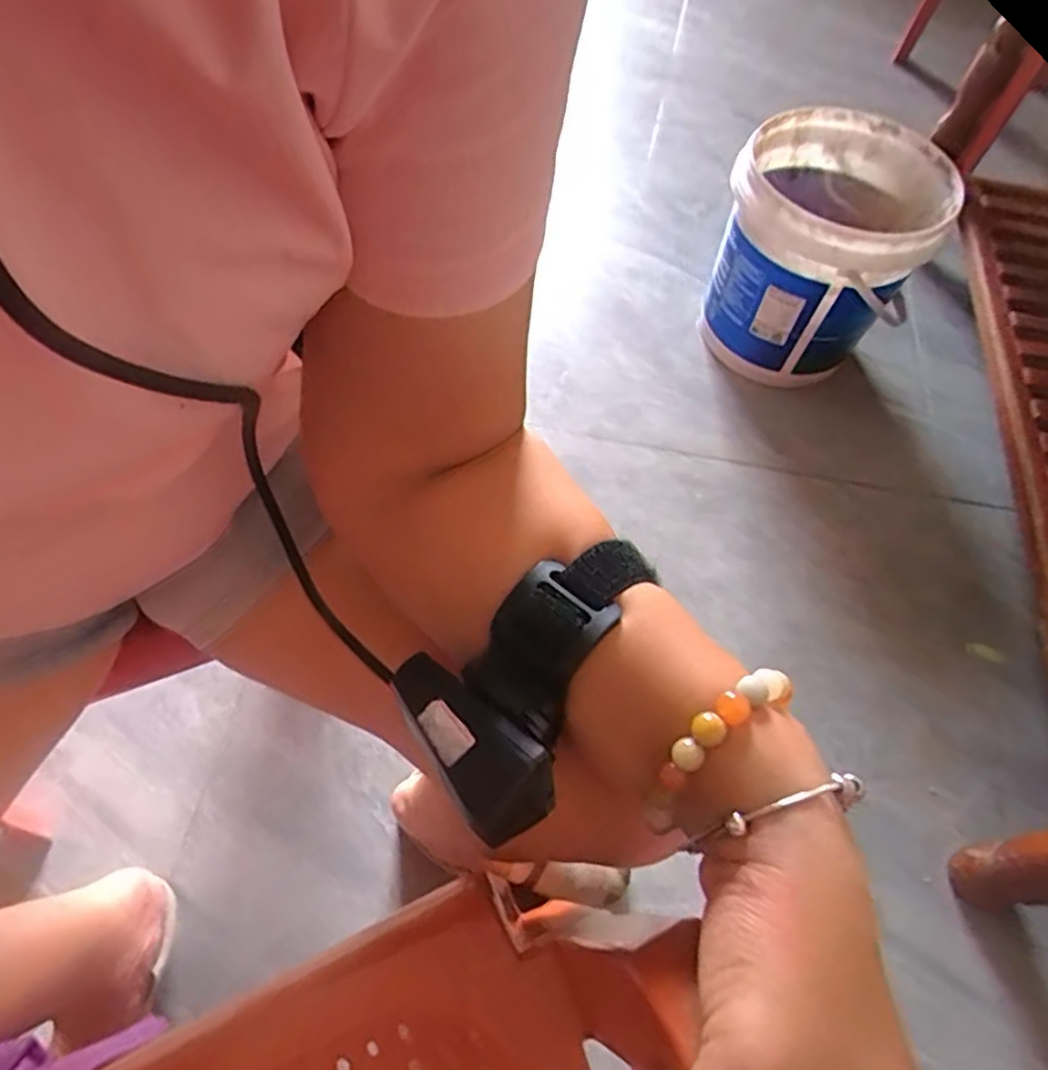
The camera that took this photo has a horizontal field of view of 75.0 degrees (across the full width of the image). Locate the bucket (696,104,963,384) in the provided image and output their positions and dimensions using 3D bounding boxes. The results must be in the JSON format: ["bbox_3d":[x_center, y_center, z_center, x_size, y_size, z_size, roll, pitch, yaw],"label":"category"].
[{"bbox_3d":[0.381,-0.355,0.911,0.229,0.315,0.241,2,60,-4],"label":"bucket"}]

